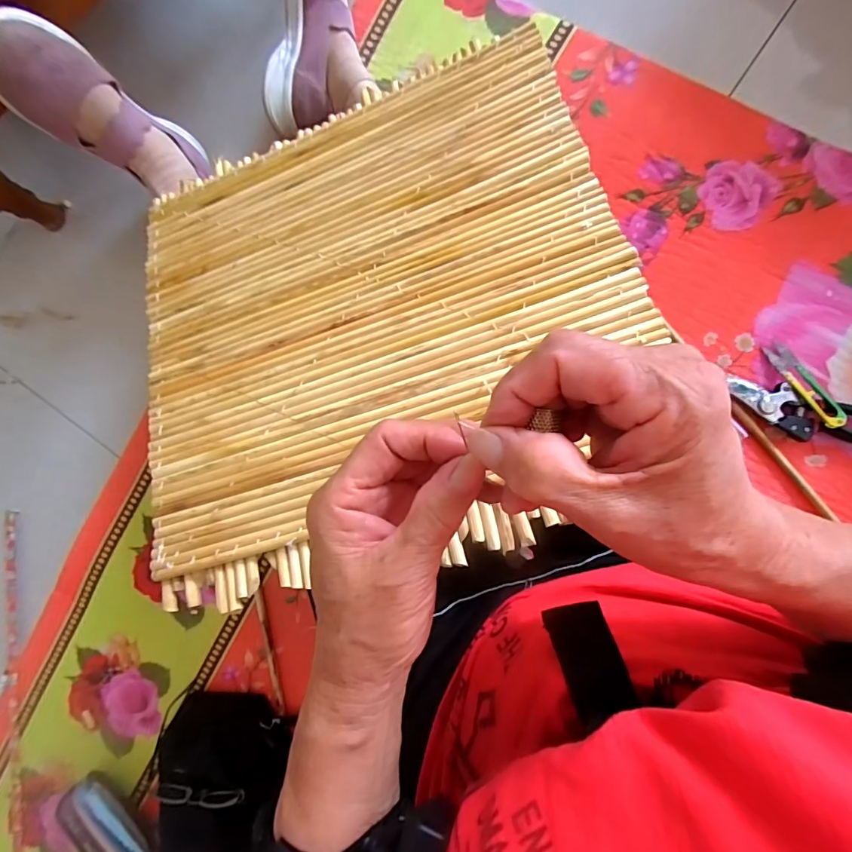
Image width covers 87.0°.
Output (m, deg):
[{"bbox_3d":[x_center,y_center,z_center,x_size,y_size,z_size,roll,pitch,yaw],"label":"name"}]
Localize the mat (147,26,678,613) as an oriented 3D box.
[{"bbox_3d":[-0.057,-0.112,0.413,0.449,0.016,0.457,-16,72,10],"label":"mat"}]

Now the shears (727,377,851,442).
[{"bbox_3d":[0.471,-0.011,0.547,0.192,0.029,0.059,16,93,6],"label":"shears"}]

